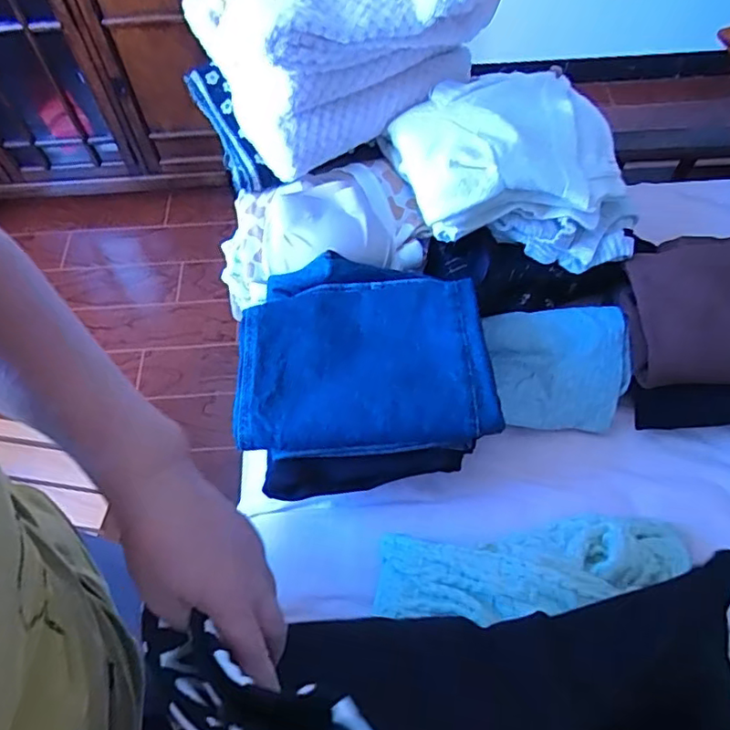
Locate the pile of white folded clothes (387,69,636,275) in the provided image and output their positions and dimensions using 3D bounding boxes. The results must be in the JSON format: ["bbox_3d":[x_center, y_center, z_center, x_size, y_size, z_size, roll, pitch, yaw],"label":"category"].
[{"bbox_3d":[0.180,-0.236,0.707,0.273,0.128,0.183,-1,59,1],"label":"pile of white folded clothes"}]

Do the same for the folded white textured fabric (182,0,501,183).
[{"bbox_3d":[-0.017,-0.410,0.691,0.323,0.196,0.211,-20,61,-10],"label":"folded white textured fabric"}]

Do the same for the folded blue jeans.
[{"bbox_3d":[-0.003,-0.016,0.654,0.264,0.050,0.217,-2,59,1],"label":"folded blue jeans"}]

